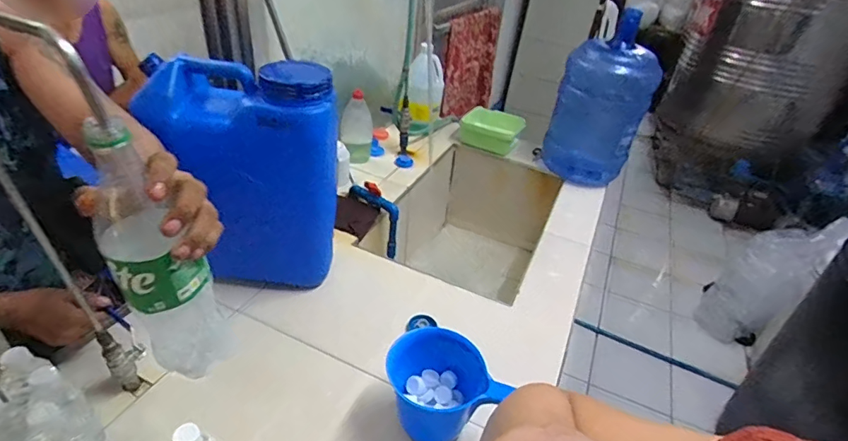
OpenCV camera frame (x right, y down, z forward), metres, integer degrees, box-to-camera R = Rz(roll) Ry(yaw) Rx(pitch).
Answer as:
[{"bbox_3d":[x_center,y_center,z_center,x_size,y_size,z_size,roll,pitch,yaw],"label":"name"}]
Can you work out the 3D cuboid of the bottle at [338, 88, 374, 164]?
[{"bbox_3d":[-0.196,-0.281,1.350,0.091,0.189,0.063,3,35,-5],"label":"bottle"}]

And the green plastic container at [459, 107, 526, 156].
[{"bbox_3d":[0.228,-0.314,1.586,0.207,0.100,0.133,17,37,15],"label":"green plastic container"}]

